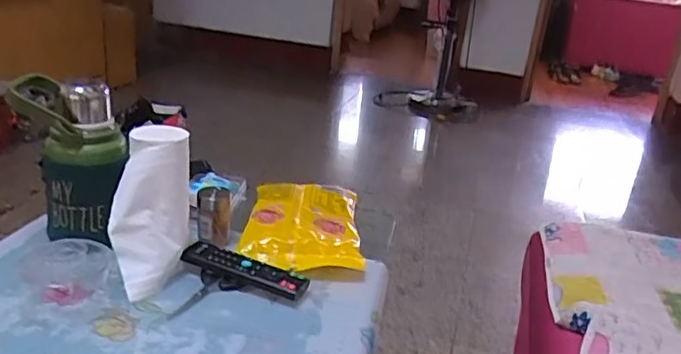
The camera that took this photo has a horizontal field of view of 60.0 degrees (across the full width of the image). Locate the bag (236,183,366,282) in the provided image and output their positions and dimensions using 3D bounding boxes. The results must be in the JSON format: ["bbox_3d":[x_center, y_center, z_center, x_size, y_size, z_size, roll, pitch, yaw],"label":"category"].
[{"bbox_3d":[-0.052,0.066,0.836,0.159,0.048,0.197,4,24,-5],"label":"bag"}]

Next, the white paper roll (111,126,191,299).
[{"bbox_3d":[-0.224,0.038,0.698,0.076,0.195,0.050,7,1,1],"label":"white paper roll"}]

